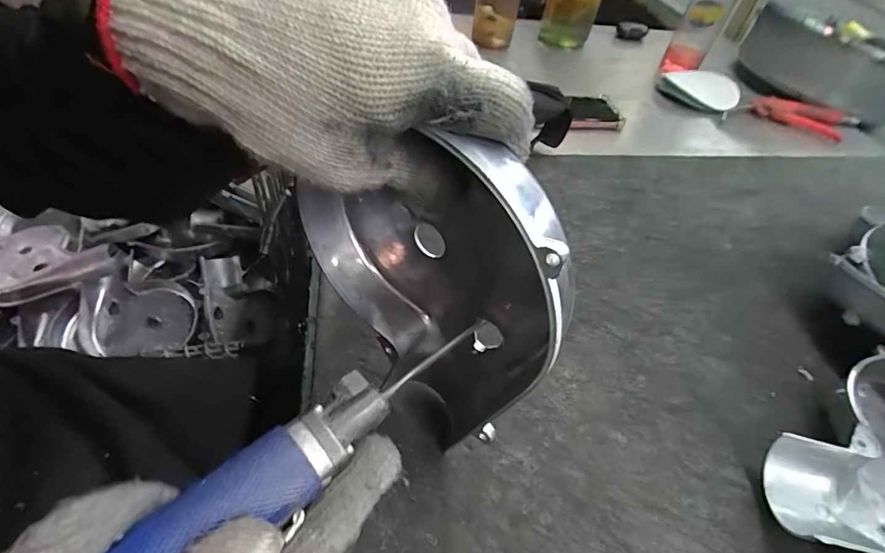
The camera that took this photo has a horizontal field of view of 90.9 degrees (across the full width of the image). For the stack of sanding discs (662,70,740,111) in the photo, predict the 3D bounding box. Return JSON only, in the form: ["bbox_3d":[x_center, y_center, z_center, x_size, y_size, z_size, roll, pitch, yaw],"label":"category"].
[{"bbox_3d":[0.413,-0.304,0.693,0.112,0.022,0.129,28,50,17],"label":"stack of sanding discs"}]

